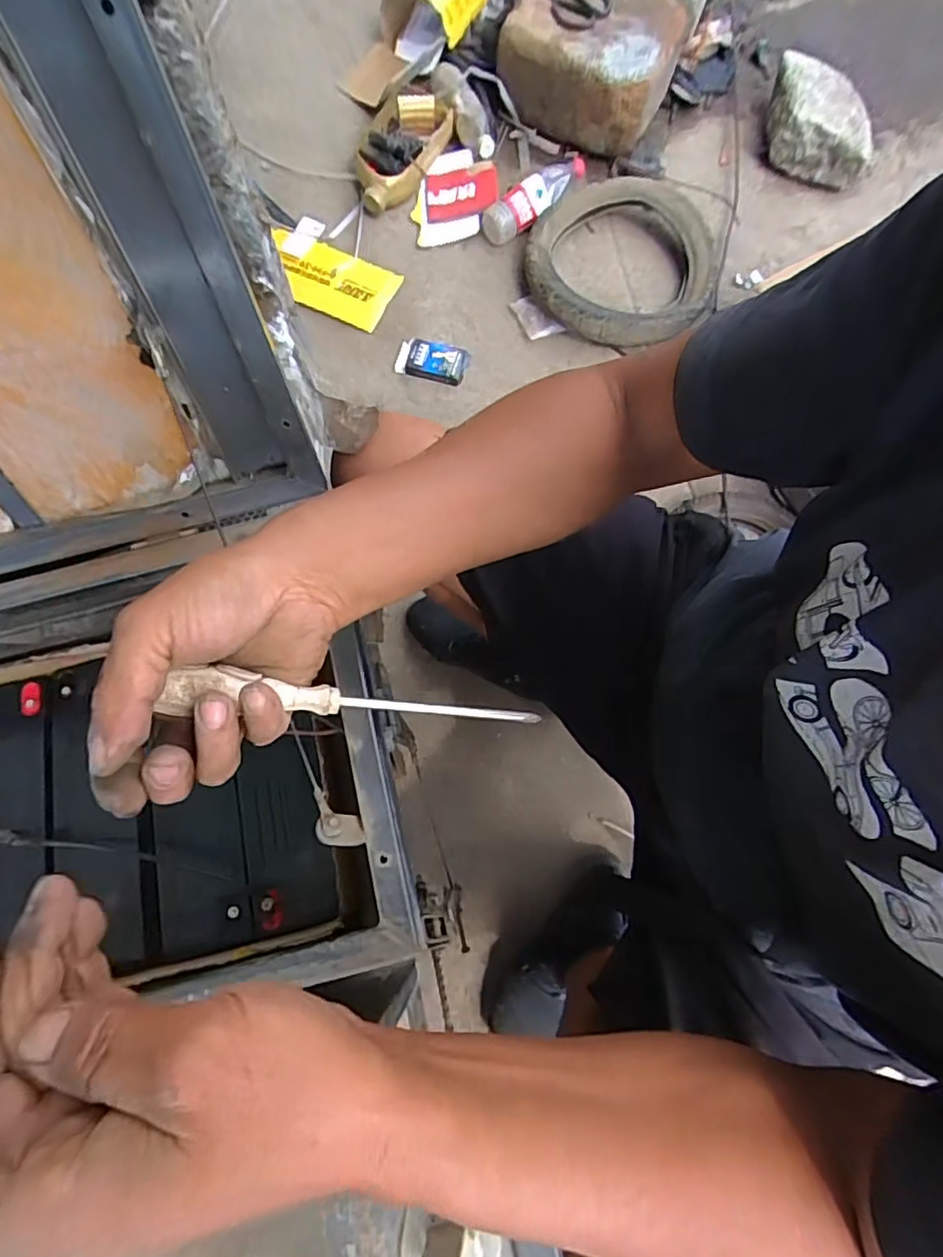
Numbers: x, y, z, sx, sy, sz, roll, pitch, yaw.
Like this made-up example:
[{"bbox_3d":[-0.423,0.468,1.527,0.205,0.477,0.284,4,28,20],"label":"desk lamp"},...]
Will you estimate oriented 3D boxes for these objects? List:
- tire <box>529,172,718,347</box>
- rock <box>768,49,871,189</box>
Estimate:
[{"bbox_3d":[0.290,-0.709,1.122,0.363,0.098,0.347,0,76,1],"label":"tire"},{"bbox_3d":[0.652,-0.939,1.085,0.201,0.108,0.178,11,76,4],"label":"rock"}]

